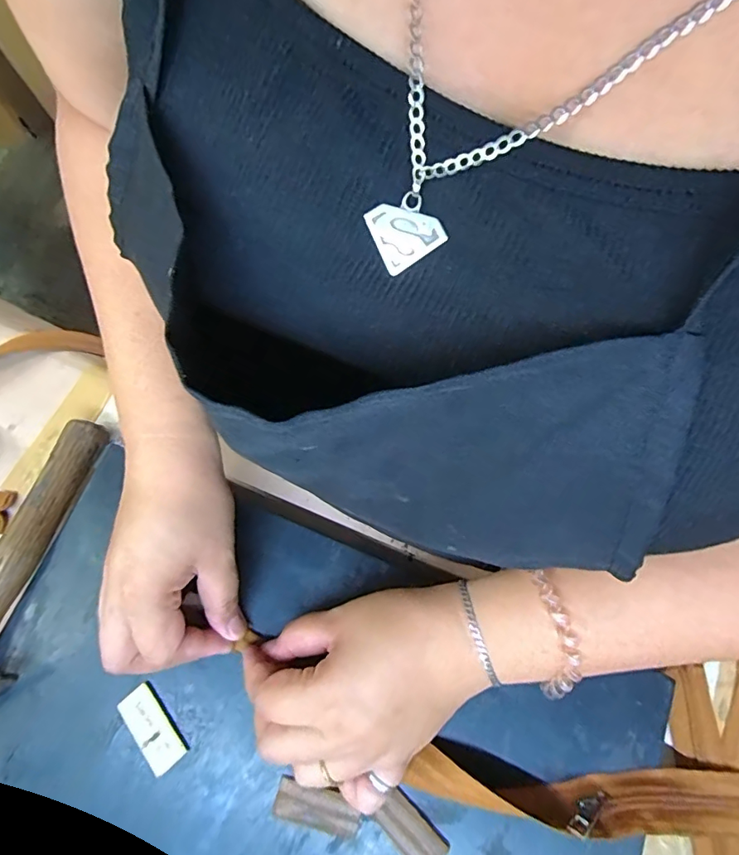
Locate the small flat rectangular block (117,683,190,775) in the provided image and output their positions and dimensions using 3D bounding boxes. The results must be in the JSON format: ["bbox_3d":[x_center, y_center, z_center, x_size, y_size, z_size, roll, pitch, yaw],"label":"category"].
[{"bbox_3d":[-0.133,0.183,0.294,0.022,0.005,0.048,-40,74,-10],"label":"small flat rectangular block"}]

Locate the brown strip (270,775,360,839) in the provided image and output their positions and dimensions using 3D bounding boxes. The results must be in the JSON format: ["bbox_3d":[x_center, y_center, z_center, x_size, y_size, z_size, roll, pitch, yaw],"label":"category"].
[{"bbox_3d":[-0.030,0.218,0.277,0.049,0.009,0.020,11,72,7],"label":"brown strip"}]

